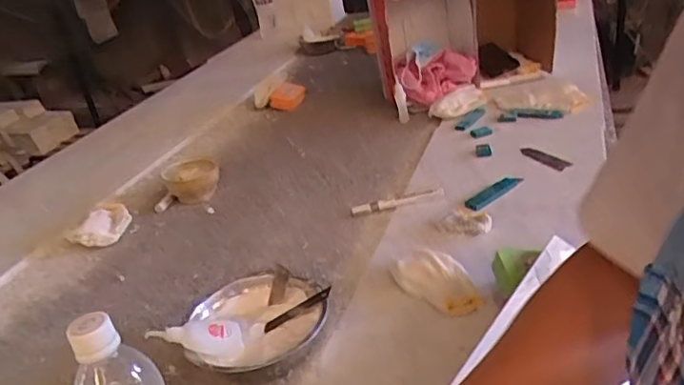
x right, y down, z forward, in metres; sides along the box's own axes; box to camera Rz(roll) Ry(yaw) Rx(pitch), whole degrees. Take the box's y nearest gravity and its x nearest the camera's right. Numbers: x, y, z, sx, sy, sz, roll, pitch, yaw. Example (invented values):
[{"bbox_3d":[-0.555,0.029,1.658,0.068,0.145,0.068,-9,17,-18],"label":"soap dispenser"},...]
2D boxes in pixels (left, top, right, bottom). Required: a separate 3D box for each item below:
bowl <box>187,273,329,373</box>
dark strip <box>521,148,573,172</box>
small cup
[{"bbox_3d":[-0.093,0.159,0.675,0.149,0.052,0.151,-7,28,4],"label":"bowl"},{"bbox_3d":[0.340,-0.057,0.995,0.029,0.006,0.098,-21,32,-24],"label":"dark strip"},{"bbox_3d":[-0.265,-0.018,1.062,0.096,0.054,0.101,-7,28,4],"label":"small cup"}]

